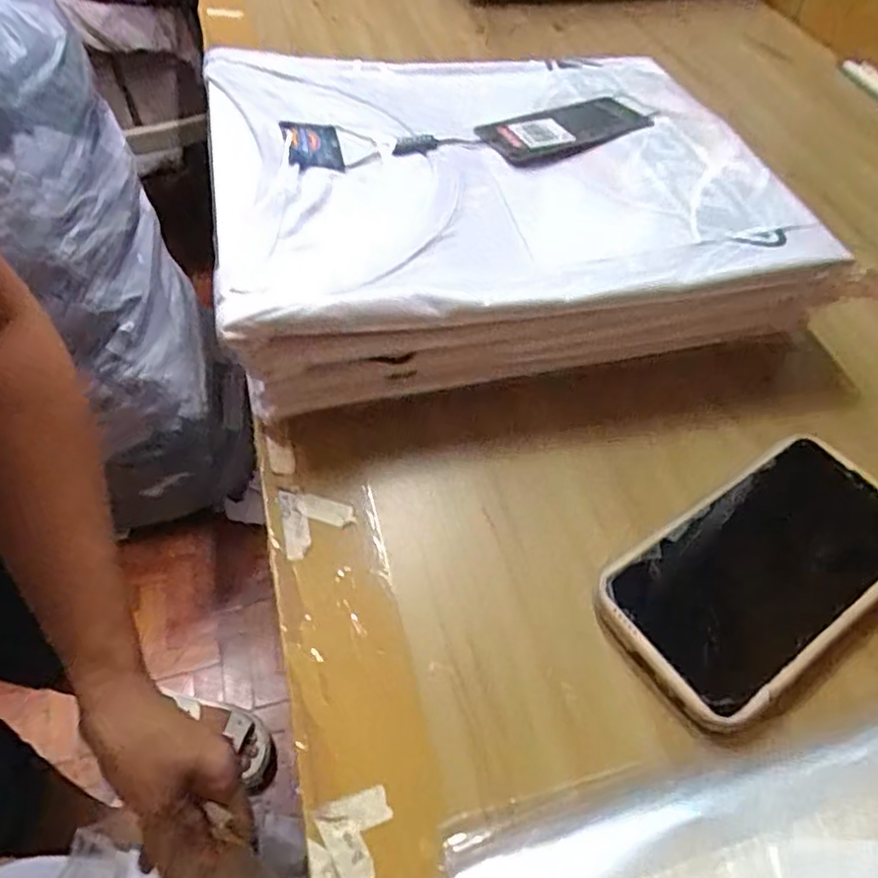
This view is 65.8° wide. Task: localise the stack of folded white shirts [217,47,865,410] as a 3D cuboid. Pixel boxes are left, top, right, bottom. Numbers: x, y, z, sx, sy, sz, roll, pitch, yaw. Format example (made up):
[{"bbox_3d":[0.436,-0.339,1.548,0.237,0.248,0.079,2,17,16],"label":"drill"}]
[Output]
[{"bbox_3d":[0.030,-0.154,0.427,0.313,0.093,0.274,-9,50,-11],"label":"stack of folded white shirts"}]

